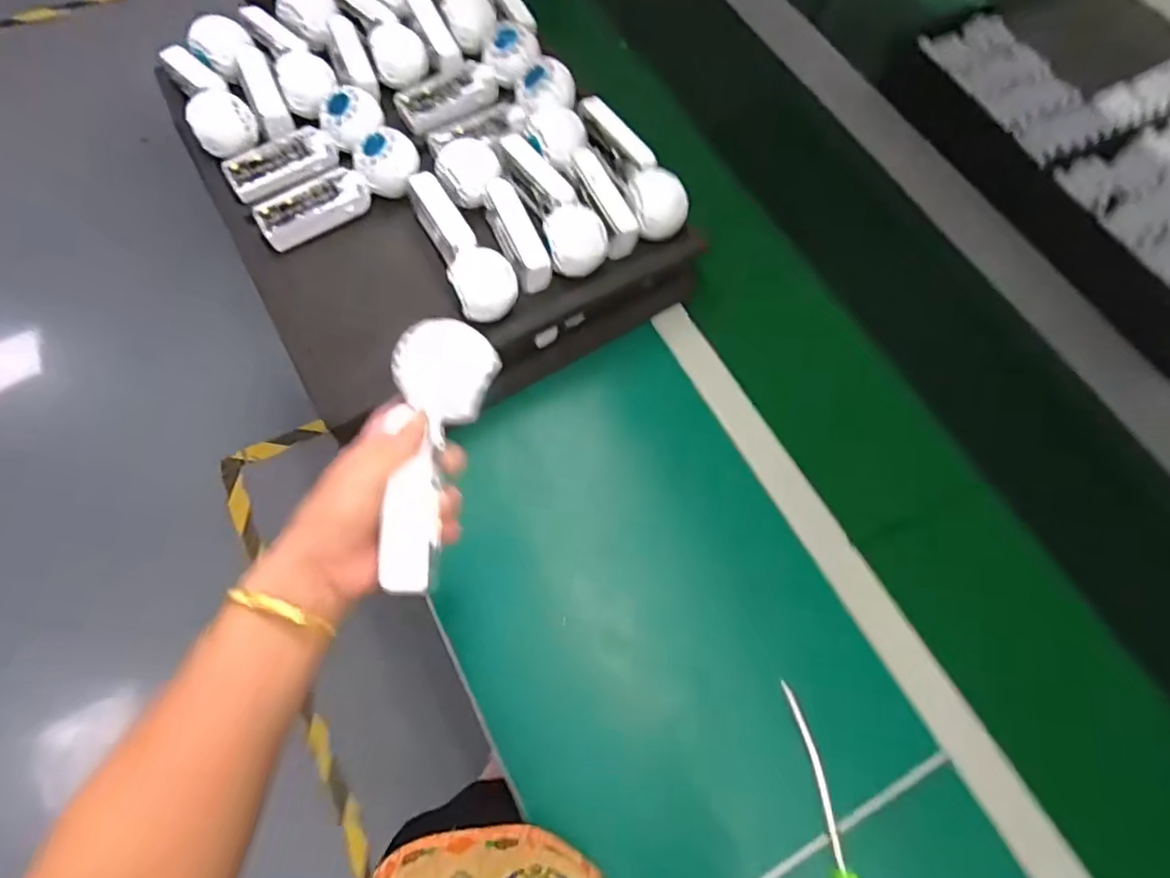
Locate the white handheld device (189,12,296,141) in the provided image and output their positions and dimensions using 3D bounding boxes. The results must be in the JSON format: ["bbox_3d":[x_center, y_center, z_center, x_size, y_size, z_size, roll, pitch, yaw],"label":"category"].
[{"bbox_3d":[-0.373,-0.399,0.672,0.058,0.040,0.164,-33,72,-17],"label":"white handheld device"}]

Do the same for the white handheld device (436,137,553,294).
[{"bbox_3d":[-0.093,-0.227,0.618,0.058,0.033,0.180,-24,70,-14],"label":"white handheld device"}]

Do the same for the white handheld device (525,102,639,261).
[{"bbox_3d":[-0.005,-0.267,0.635,0.055,0.047,0.172,-22,69,-14],"label":"white handheld device"}]

